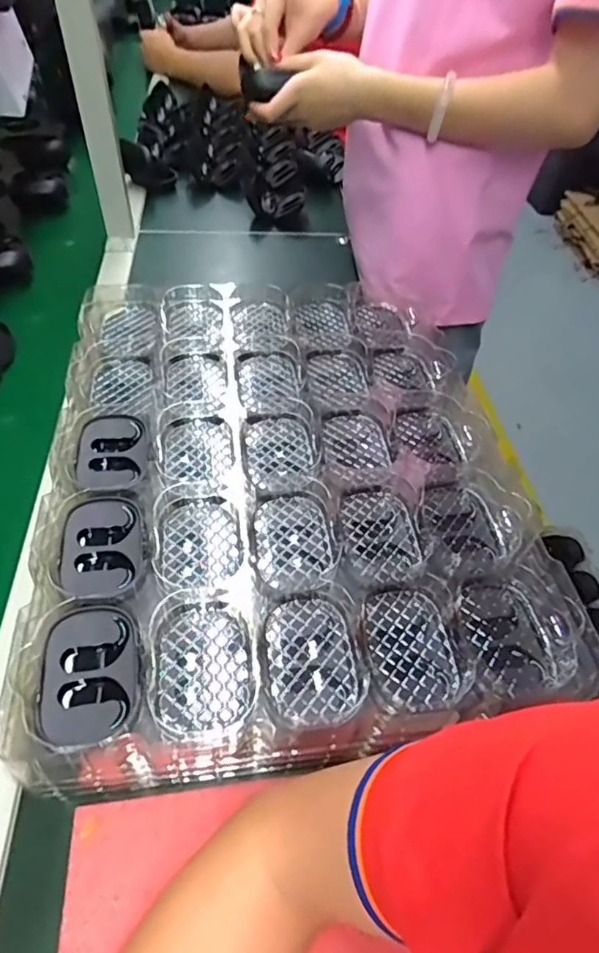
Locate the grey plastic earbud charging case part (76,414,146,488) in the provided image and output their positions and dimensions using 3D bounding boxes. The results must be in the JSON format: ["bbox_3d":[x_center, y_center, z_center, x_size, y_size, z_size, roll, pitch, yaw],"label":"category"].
[{"bbox_3d":[-0.164,-0.020,0.486,0.057,0.017,0.084,-8,51,-10],"label":"grey plastic earbud charging case part"}]

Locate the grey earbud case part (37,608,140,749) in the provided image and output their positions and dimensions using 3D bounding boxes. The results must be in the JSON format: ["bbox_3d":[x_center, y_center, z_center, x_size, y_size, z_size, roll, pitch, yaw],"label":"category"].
[{"bbox_3d":[-0.135,0.128,0.358,0.059,0.017,0.082,-9,51,-11],"label":"grey earbud case part"}]

